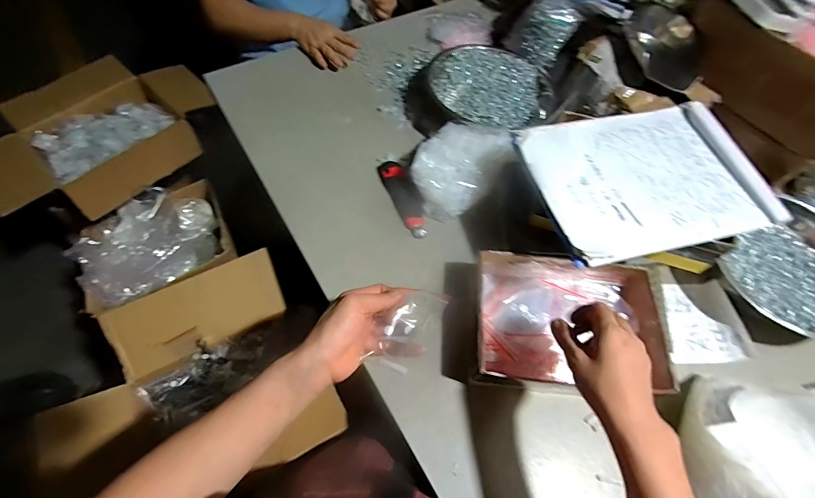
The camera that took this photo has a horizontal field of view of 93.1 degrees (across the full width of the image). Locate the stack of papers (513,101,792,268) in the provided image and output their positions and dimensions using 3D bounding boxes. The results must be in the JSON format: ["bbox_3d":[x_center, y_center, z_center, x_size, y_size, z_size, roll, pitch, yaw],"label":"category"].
[{"bbox_3d":[0.319,-0.102,0.522,0.305,0.016,0.225,-12,63,-10],"label":"stack of papers"}]

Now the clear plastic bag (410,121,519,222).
[{"bbox_3d":[0.087,-0.136,0.661,0.130,0.082,0.172,41,66,18],"label":"clear plastic bag"}]

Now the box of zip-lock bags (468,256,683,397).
[{"bbox_3d":[0.219,0.100,0.533,0.243,0.057,0.183,7,61,0],"label":"box of zip-lock bags"}]

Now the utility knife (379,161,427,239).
[{"bbox_3d":[-0.004,-0.090,0.666,0.045,0.021,0.160,-19,64,-13],"label":"utility knife"}]

